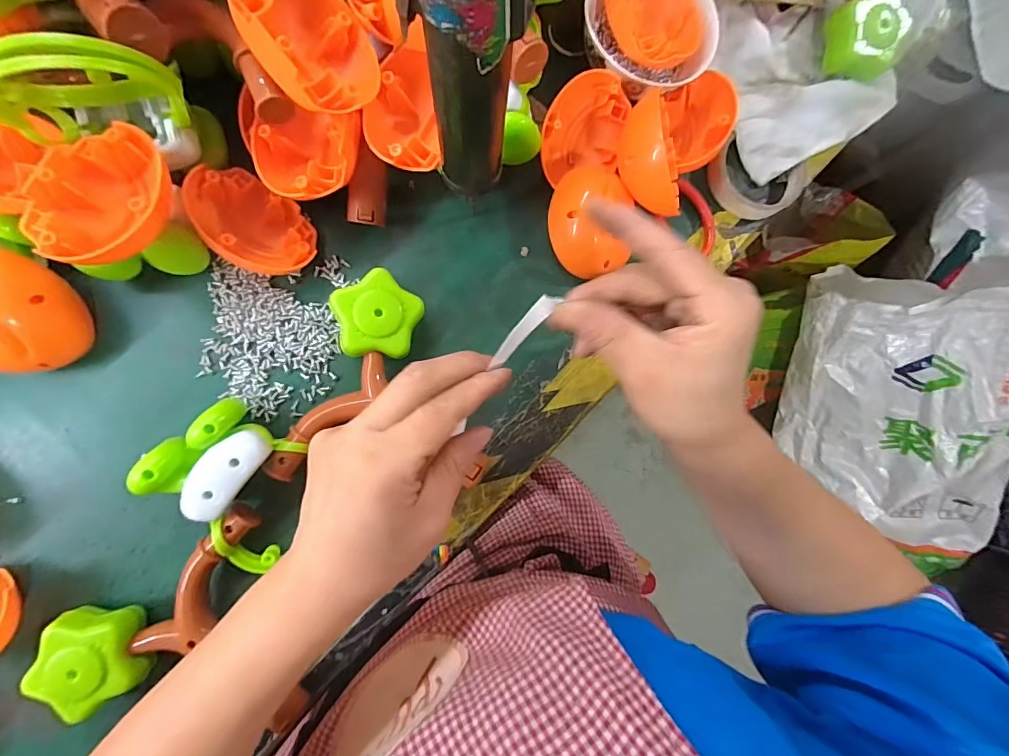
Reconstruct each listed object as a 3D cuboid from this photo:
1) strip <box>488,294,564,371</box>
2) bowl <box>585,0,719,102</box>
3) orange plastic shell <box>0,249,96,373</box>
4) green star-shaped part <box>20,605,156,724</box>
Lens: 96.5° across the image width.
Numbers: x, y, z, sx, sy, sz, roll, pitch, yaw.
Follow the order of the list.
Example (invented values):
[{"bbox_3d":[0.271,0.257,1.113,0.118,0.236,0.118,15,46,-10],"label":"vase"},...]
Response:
[{"bbox_3d":[0.008,-0.021,0.212,0.008,0.005,0.047,39,122,-2],"label":"strip"},{"bbox_3d":[0.117,-0.276,0.364,0.100,0.044,0.095,1,85,-7],"label":"bowl"},{"bbox_3d":[-0.338,-0.045,0.309,0.071,0.064,0.076,24,83,-5],"label":"orange plastic shell"},{"bbox_3d":[-0.284,0.191,0.312,0.064,0.039,0.066,-31,89,-9],"label":"green star-shaped part"}]

